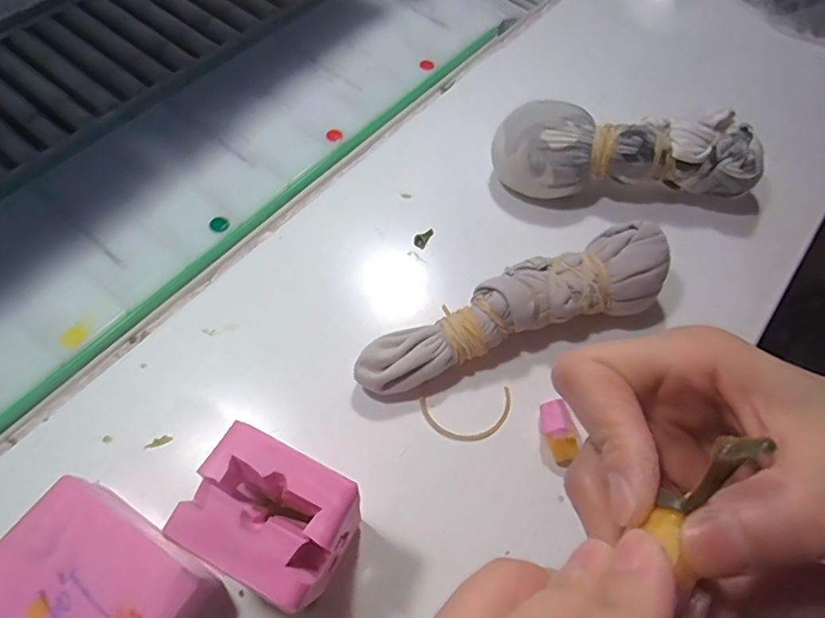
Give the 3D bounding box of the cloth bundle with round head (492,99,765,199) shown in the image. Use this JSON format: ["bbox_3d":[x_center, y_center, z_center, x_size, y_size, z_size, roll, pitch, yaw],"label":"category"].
[{"bbox_3d":[0.130,-0.091,0.317,0.162,0.048,0.051,4,62,-2],"label":"cloth bundle with round head"}]

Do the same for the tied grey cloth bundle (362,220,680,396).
[{"bbox_3d":[0.051,-0.001,0.266,0.165,0.043,0.040,-16,65,-12],"label":"tied grey cloth bundle"}]

